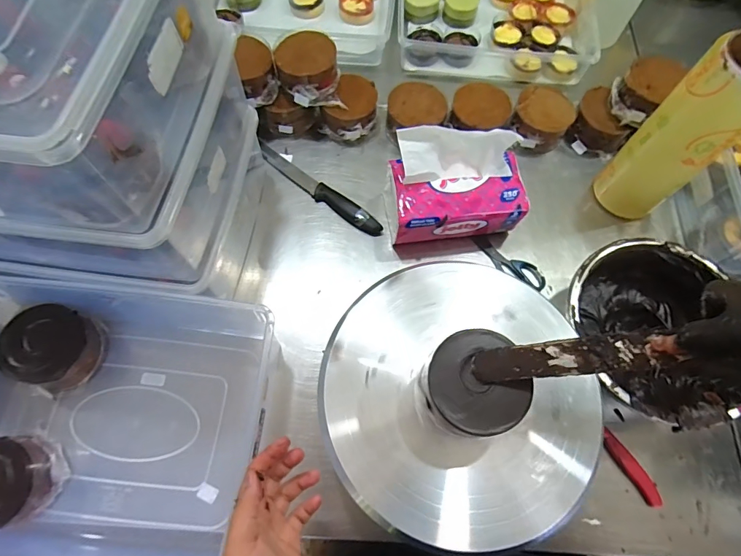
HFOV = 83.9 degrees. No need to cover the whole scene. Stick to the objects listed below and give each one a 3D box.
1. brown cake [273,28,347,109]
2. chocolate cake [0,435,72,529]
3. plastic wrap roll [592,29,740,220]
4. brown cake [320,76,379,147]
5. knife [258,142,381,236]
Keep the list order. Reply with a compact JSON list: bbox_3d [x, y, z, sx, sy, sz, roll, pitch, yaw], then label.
[{"bbox_3d":[-0.097,-0.329,0.650,0.097,0.062,0.103,-10,69,-6],"label":"brown cake"},{"bbox_3d":[-0.426,0.236,0.479,0.097,0.075,0.094,1,68,-2],"label":"chocolate cake"},{"bbox_3d":[0.425,-0.189,0.567,0.087,0.254,0.098,-40,75,-16],"label":"plastic wrap roll"},{"bbox_3d":[-0.030,-0.282,0.701,0.079,0.065,0.099,32,70,10],"label":"brown cake"},{"bbox_3d":[-0.088,-0.147,0.671,0.255,0.019,0.030,37,71,12],"label":"knife"}]

